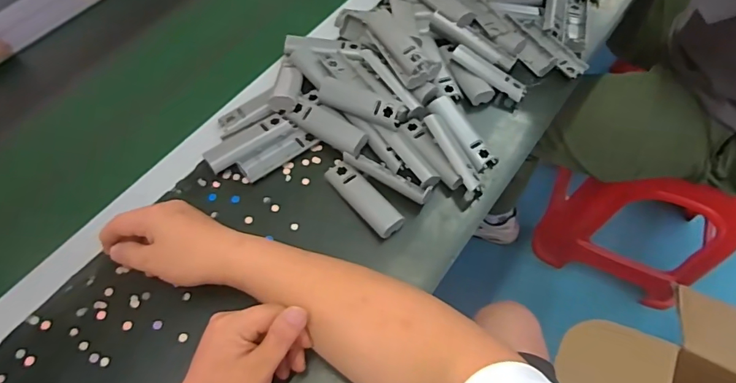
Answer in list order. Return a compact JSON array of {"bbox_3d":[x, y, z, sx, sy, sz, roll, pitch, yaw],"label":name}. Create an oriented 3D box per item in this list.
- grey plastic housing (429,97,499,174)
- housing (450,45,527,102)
[{"bbox_3d":[0.114,-0.072,0.560,0.041,0.024,0.107,-27,64,-15],"label":"grey plastic housing"},{"bbox_3d":[0.159,-0.155,0.606,0.105,0.011,0.025,37,65,9],"label":"housing"}]

